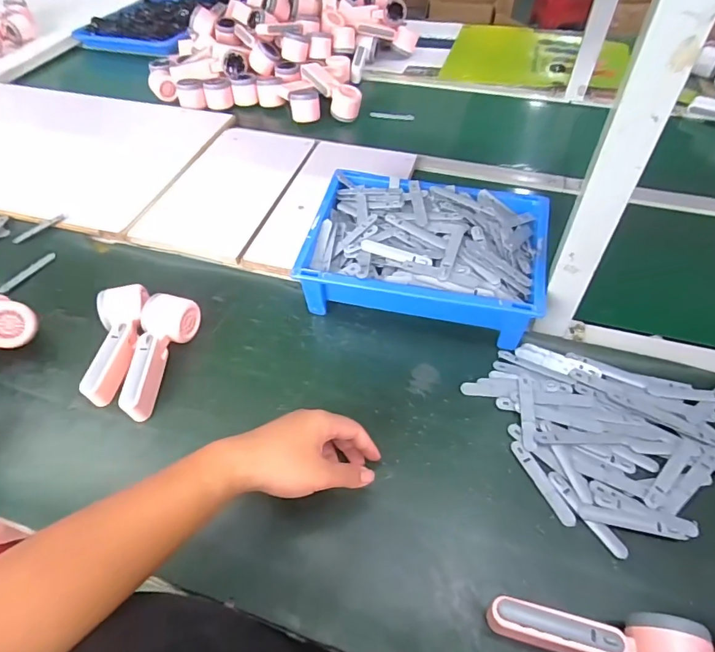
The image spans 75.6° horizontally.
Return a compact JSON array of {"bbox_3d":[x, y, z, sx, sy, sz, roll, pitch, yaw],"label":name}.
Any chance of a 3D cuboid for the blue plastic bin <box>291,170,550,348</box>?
[{"bbox_3d":[0.092,-0.093,0.633,0.302,0.108,0.205,10,53,11],"label":"blue plastic bin"}]

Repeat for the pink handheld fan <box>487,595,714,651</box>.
[{"bbox_3d":[0.190,0.258,0.373,0.165,0.062,0.059,5,52,8],"label":"pink handheld fan"}]

